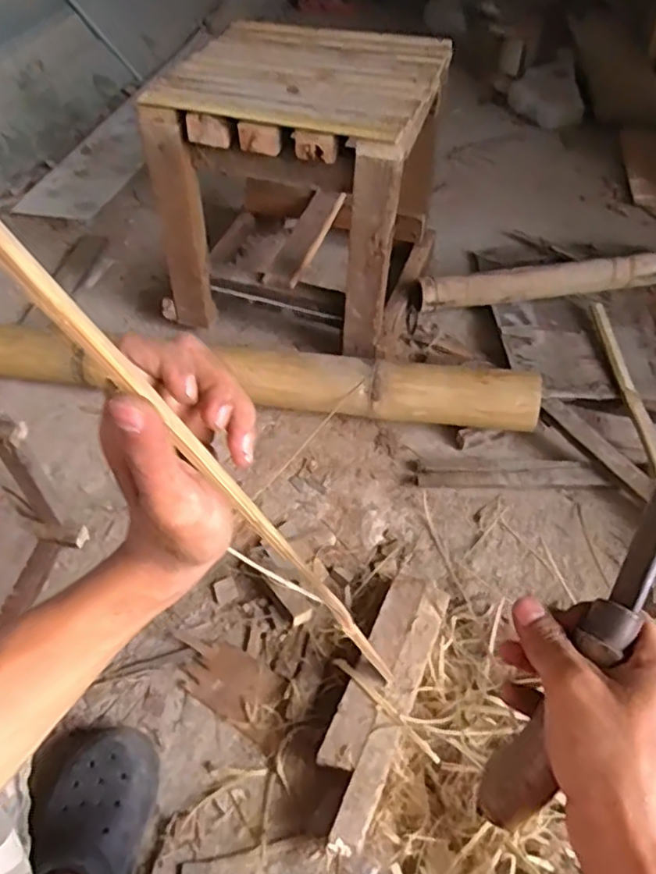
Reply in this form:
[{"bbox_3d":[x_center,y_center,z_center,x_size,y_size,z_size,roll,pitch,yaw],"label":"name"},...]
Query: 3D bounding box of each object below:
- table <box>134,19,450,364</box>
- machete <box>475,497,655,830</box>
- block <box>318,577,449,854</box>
[{"bbox_3d":[-0.036,-0.439,1.088,0.417,0.409,0.409,13,55,16],"label":"table"},{"bbox_3d":[0.166,0.041,0.320,0.029,0.029,0.353,27,92,24],"label":"machete"},{"bbox_3d":[0.063,0.317,0.755,0.081,0.055,0.318,19,53,18],"label":"block"}]

